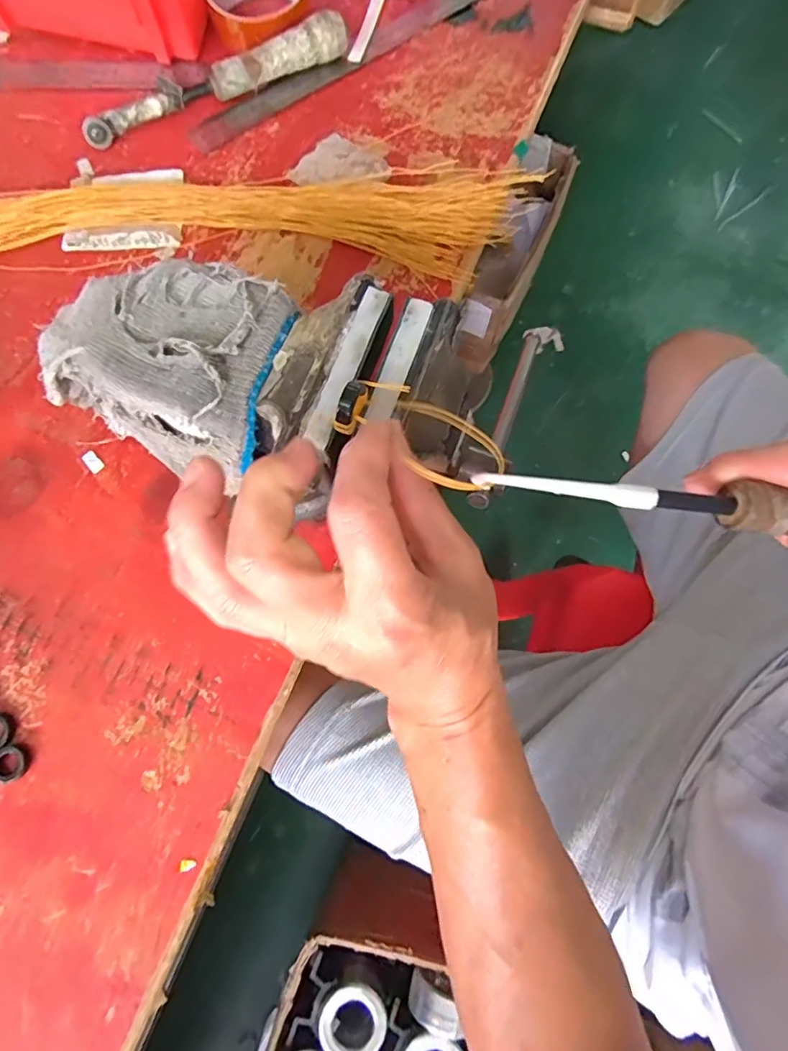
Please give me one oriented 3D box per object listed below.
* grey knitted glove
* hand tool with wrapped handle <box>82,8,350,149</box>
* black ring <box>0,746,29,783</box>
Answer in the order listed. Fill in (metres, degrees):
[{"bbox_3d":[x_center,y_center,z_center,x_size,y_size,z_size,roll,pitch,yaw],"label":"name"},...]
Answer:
[{"bbox_3d":[-0.119,-0.097,0.272,0.135,0.051,0.104,24,77,6],"label":"grey knitted glove"},{"bbox_3d":[-0.145,-0.364,0.419,0.222,0.036,0.032,-25,77,-6],"label":"hand tool with wrapped handle"},{"bbox_3d":[-0.225,0.139,0.303,0.019,0.004,0.019,0,75,0],"label":"black ring"}]

